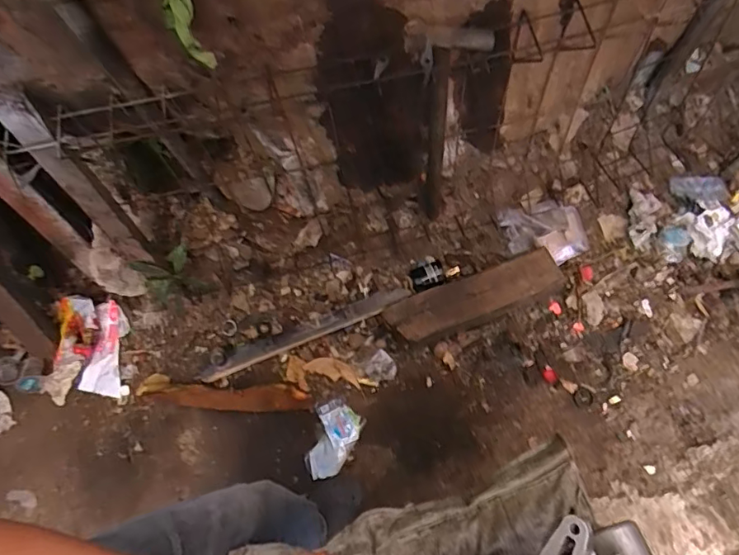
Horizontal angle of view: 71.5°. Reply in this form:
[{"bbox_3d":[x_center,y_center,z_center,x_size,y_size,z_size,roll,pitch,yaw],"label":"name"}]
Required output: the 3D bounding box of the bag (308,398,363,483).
[{"bbox_3d":[-0.091,0.391,1.237,0.109,0.033,0.179,20,63,14],"label":"bag"}]

